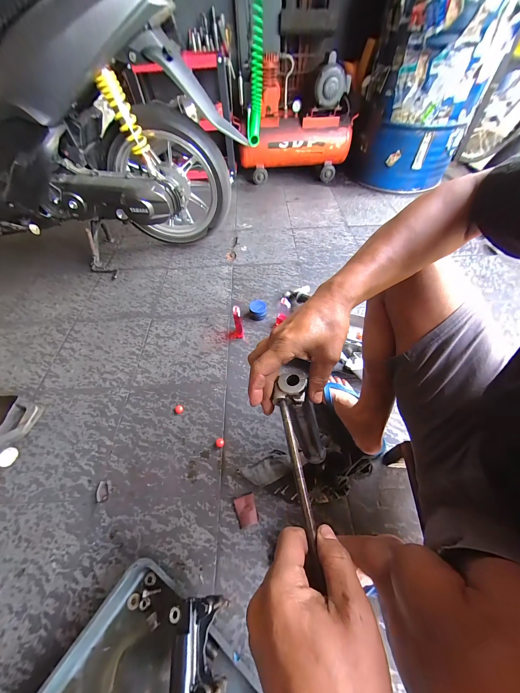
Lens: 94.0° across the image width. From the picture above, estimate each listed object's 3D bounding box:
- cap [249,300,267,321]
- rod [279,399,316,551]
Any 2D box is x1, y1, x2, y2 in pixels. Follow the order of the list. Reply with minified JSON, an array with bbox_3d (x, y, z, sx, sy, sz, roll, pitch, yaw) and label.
[{"bbox_3d":[-0.009,-0.137,0.895,0.066,0.049,0.065,-1,54,1],"label":"cap"},{"bbox_3d":[0.037,0.116,0.244,0.008,0.007,0.133,-8,53,-4],"label":"rod"}]

